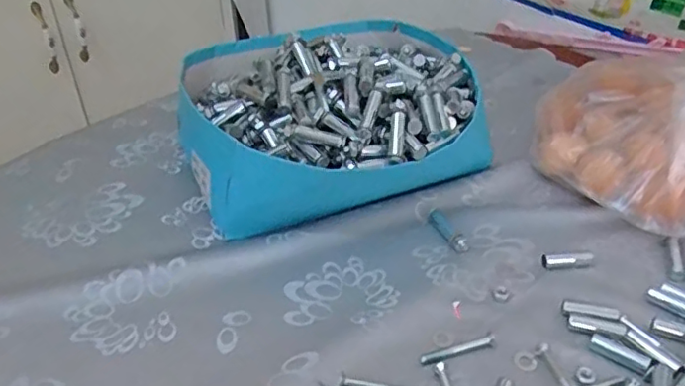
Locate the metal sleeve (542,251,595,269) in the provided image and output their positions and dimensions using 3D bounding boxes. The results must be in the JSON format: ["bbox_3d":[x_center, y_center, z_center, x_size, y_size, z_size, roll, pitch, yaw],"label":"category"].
[{"bbox_3d":[0.185,0.055,0.492,0.041,0.007,0.013,-2,38,-1],"label":"metal sleeve"}]

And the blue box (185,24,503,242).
[{"bbox_3d":[-0.013,-0.087,0.594,0.282,0.112,0.278,-11,39,-12],"label":"blue box"}]

